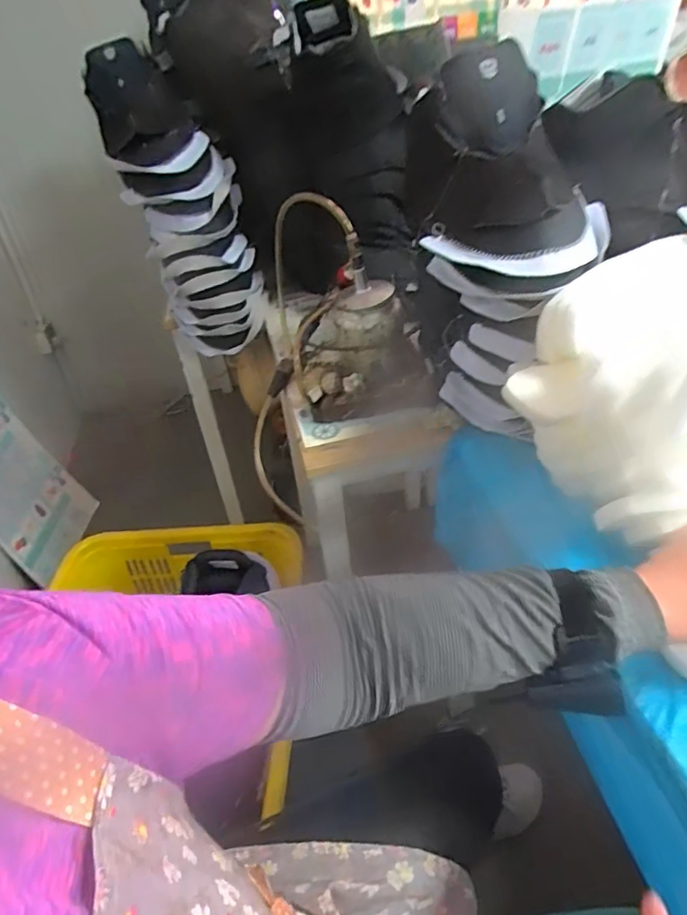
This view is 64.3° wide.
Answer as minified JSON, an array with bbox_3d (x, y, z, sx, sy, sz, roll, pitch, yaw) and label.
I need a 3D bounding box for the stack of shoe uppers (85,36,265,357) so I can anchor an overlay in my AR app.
[{"bbox_3d":[-0.278,-0.444,1.014,0.207,0.500,0.177,-15,40,-12],"label":"stack of shoe uppers"}]

